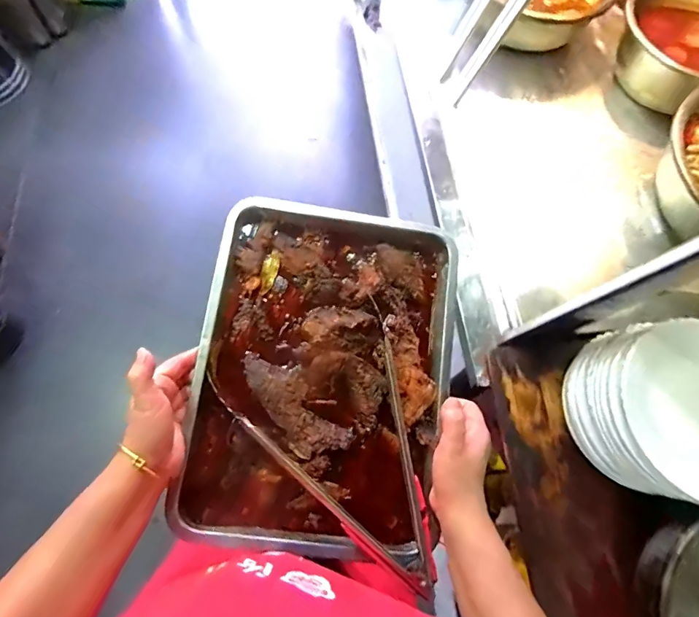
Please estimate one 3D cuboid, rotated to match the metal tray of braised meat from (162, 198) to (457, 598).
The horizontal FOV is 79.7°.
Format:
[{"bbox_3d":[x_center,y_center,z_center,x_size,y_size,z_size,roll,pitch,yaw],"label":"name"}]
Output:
[{"bbox_3d":[-0.028,0.071,0.491,0.280,0.057,0.386,11,76,-4],"label":"metal tray of braised meat"}]

